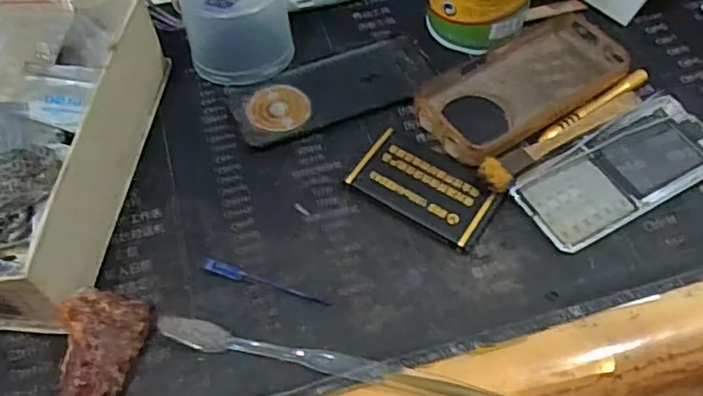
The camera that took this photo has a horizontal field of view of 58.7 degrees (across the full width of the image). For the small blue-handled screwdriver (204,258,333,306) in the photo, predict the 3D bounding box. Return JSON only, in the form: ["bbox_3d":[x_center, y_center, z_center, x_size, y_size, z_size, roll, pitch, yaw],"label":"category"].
[{"bbox_3d":[-0.043,0.042,0.317,0.067,0.006,0.007,13,59,8],"label":"small blue-handled screwdriver"}]

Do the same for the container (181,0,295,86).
[{"bbox_3d":[-0.068,-0.106,0.379,0.062,0.051,0.058,0,58,0],"label":"container"}]

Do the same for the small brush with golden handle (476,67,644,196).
[{"bbox_3d":[0.128,-0.042,0.363,0.137,0.018,0.019,-32,63,-18],"label":"small brush with golden handle"}]

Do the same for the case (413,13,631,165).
[{"bbox_3d":[0.105,-0.072,0.383,0.139,0.014,0.067,-34,64,-19],"label":"case"}]

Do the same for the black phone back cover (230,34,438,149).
[{"bbox_3d":[-0.010,-0.068,0.390,0.125,0.006,0.053,-20,60,-12],"label":"black phone back cover"}]

